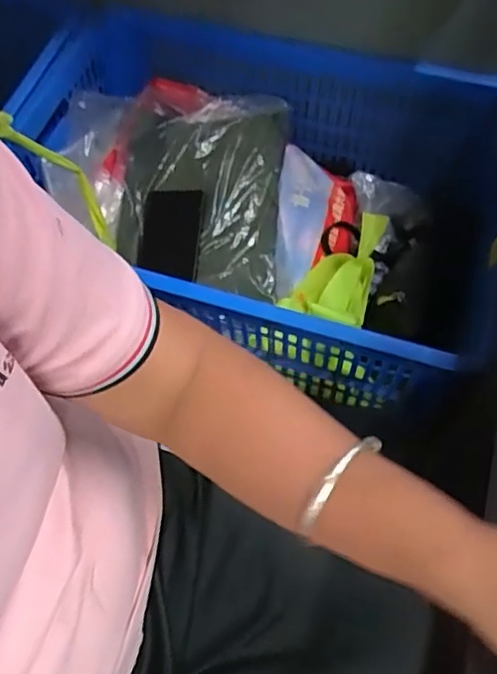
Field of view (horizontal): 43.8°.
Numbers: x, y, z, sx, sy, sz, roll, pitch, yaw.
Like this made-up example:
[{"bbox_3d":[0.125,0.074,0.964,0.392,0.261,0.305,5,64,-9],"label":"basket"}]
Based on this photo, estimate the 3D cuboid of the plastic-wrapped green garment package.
[{"bbox_3d":[-0.069,-0.199,0.840,0.227,0.062,0.326,2,81,14],"label":"plastic-wrapped green garment package"}]

